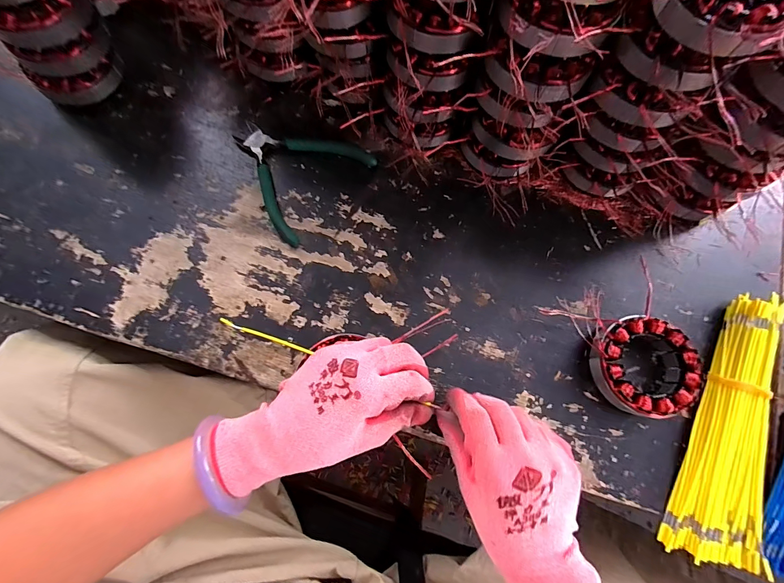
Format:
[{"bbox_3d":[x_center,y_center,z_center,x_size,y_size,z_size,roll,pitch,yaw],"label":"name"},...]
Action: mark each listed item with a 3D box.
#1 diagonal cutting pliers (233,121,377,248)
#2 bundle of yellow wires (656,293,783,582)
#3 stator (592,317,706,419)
[{"bbox_3d":[-0.108,-0.138,0.373,0.133,0.008,0.132,40,80,7],"label":"diagonal cutting pliers"},{"bbox_3d":[0.316,0.121,0.316,0.071,0.025,0.244,26,79,4],"label":"bundle of yellow wires"},{"bbox_3d":[0.229,0.068,0.319,0.086,0.033,0.086,0,78,-1],"label":"stator"}]

